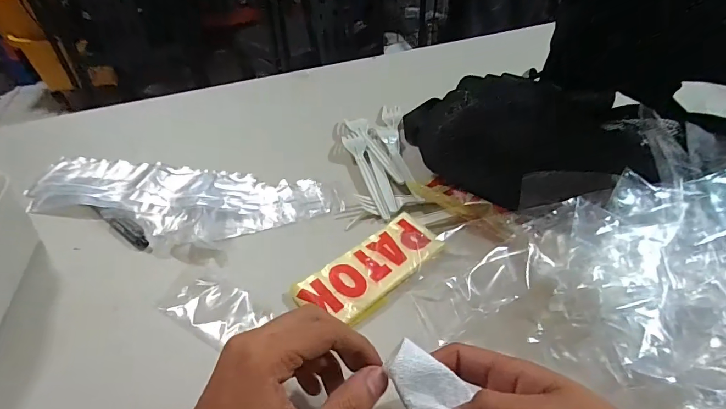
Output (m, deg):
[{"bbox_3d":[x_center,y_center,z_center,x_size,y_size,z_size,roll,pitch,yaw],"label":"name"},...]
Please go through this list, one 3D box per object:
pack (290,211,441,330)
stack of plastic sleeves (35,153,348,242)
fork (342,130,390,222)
[{"bbox_3d":[0.009,0.055,0.338,0.127,0.014,0.058,-31,50,-26],"label":"pack"},{"bbox_3d":[-0.191,-0.009,0.418,0.331,0.012,0.105,8,45,11],"label":"stack of plastic sleeves"},{"bbox_3d":[0.002,-0.034,0.428,0.023,0.013,0.129,-10,44,-8],"label":"fork"}]

